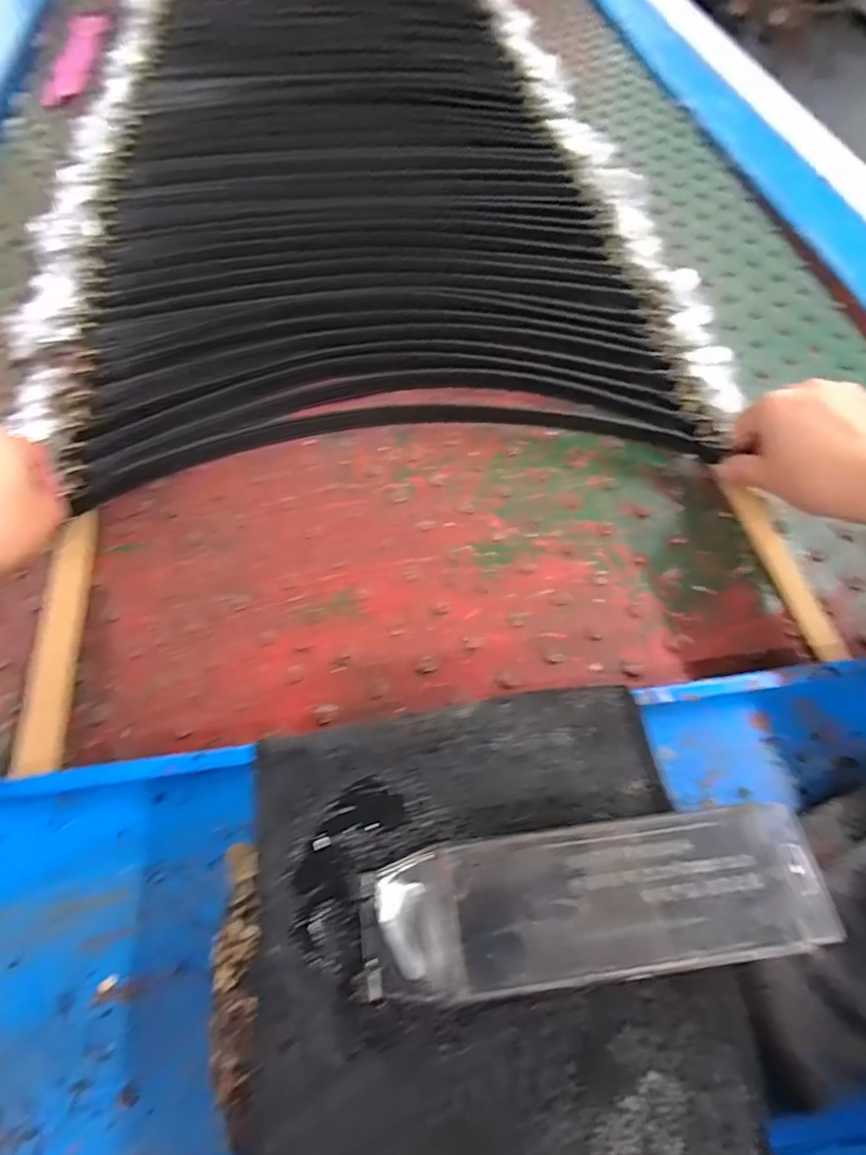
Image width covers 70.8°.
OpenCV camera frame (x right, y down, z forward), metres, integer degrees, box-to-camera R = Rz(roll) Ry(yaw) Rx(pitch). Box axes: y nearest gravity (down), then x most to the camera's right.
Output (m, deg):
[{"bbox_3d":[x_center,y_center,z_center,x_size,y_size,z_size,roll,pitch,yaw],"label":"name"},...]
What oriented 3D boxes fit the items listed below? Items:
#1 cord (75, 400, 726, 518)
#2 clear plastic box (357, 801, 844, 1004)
[{"bbox_3d":[-0.016,-0.101,0.429,0.416,0.024,0.102,-8,55,-7],"label":"cord"},{"bbox_3d":[0.052,0.105,0.199,0.147,0.013,0.043,-5,58,-5],"label":"clear plastic box"}]

